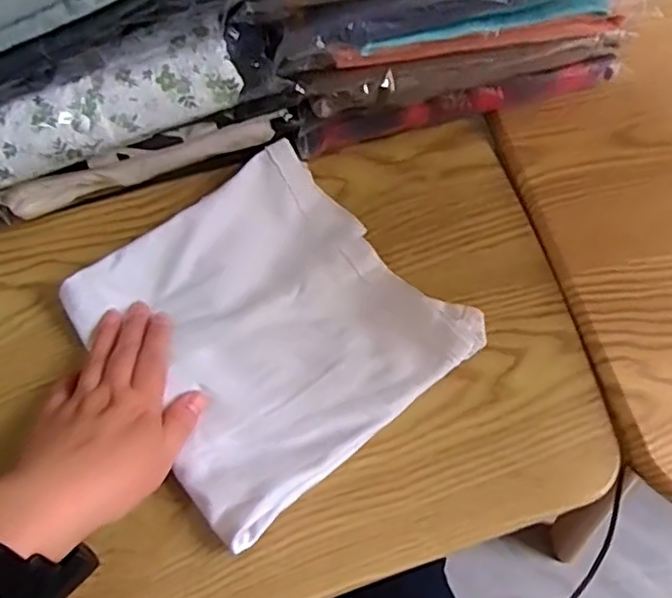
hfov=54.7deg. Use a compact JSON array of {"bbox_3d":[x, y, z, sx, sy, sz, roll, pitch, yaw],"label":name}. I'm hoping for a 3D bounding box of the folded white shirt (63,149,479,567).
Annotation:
[{"bbox_3d":[-0.049,0.013,0.451,0.207,0.023,0.216,-37,68,-15],"label":"folded white shirt"}]

